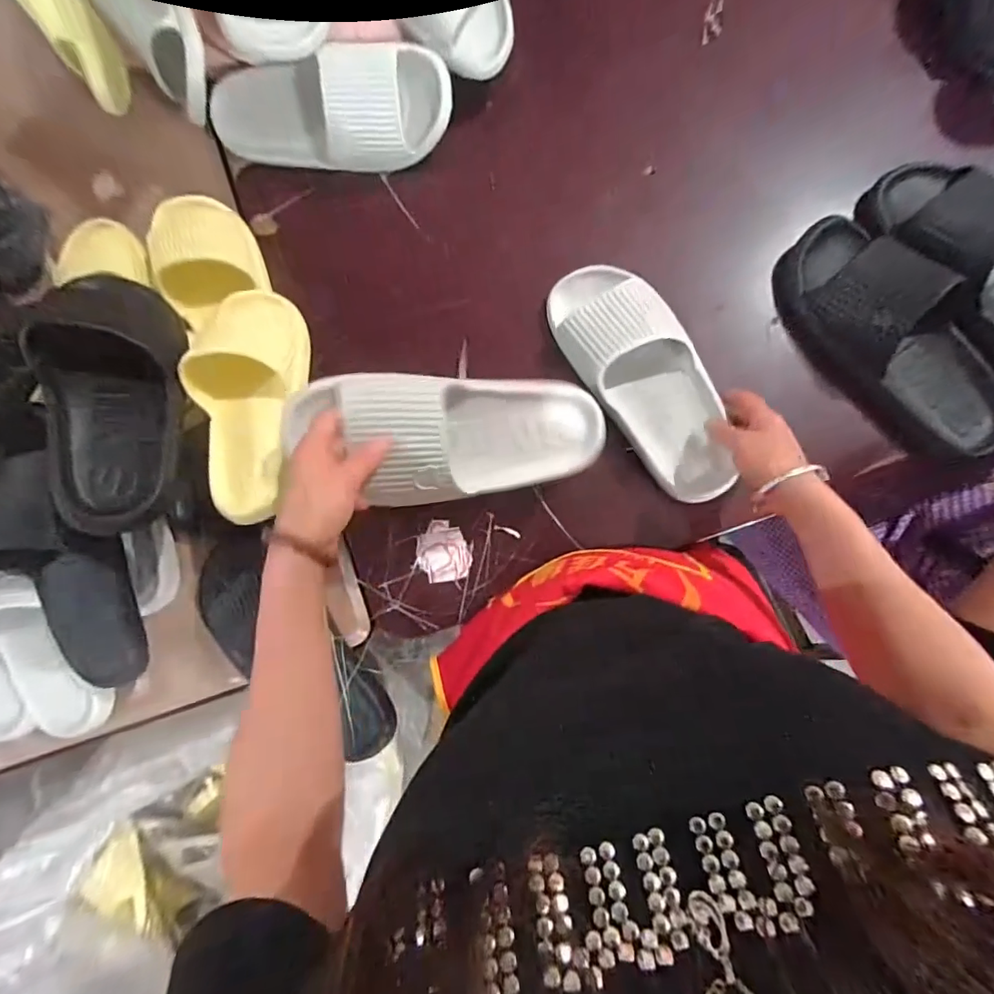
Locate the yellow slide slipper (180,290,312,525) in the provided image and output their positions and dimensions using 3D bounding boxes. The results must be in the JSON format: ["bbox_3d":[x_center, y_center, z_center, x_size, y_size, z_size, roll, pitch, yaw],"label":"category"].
[{"bbox_3d":[-0.238,-0.103,0.480,0.105,0.056,0.249,-4,74,3],"label":"yellow slide slipper"}]

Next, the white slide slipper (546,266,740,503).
[{"bbox_3d":[0.154,-0.123,0.504,0.106,0.058,0.264,-31,85,1],"label":"white slide slipper"}]

